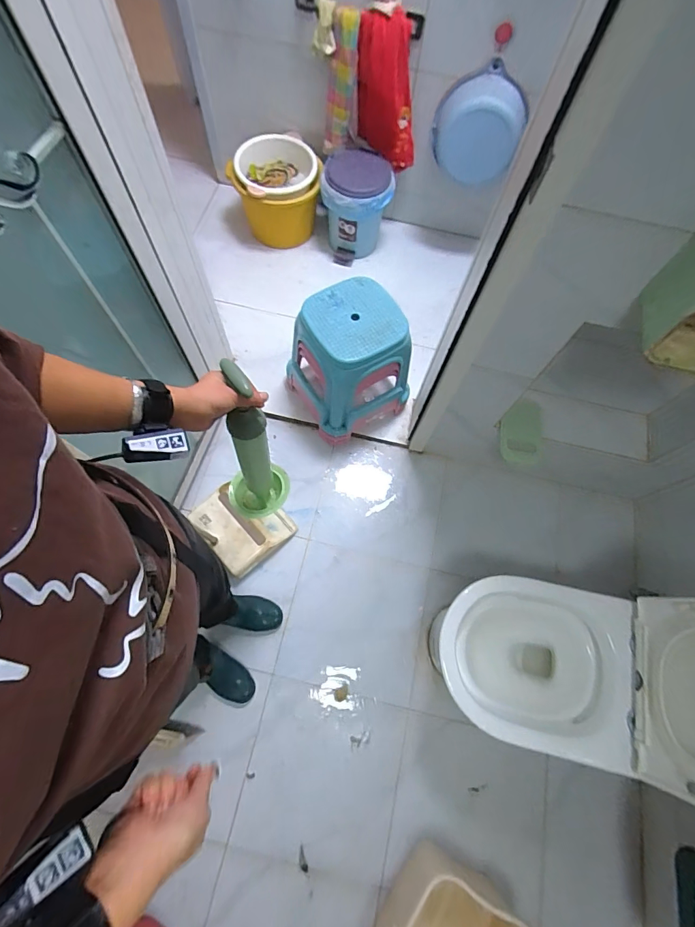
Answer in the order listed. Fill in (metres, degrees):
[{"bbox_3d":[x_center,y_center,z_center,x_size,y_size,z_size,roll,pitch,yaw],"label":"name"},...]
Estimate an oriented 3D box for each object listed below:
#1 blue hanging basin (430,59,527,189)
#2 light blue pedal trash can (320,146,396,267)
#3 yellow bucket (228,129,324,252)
[{"bbox_3d":[0.423,-1.078,1.348,0.284,0.309,0.085,17,69,4],"label":"blue hanging basin"},{"bbox_3d":[0.033,-0.950,1.554,0.253,0.306,0.207,1,69,-3],"label":"light blue pedal trash can"},{"bbox_3d":[-0.261,-1.024,1.558,0.322,0.266,0.294,1,69,-3],"label":"yellow bucket"}]

